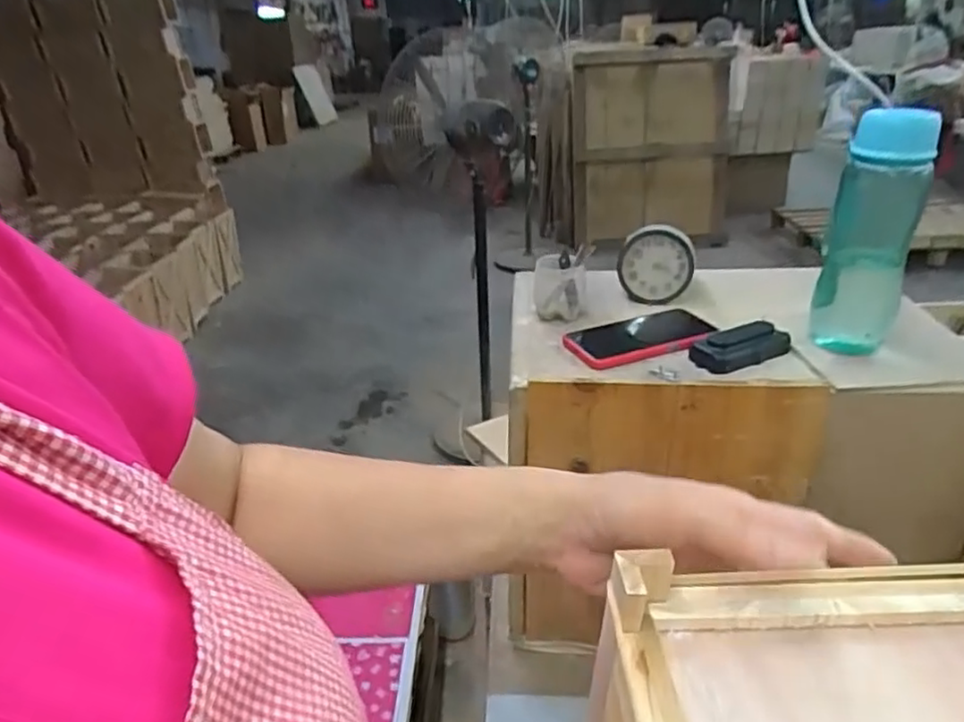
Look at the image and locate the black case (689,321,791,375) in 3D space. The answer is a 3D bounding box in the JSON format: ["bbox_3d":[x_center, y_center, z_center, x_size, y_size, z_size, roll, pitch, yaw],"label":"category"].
[{"bbox_3d":[0.275,-0.016,0.689,0.105,0.029,0.044,-9,27,-12],"label":"black case"}]

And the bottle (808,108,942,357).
[{"bbox_3d":[0.398,-0.129,0.676,0.079,0.246,0.063,10,29,25],"label":"bottle"}]

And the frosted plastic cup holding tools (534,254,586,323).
[{"bbox_3d":[0.095,-0.091,0.804,0.062,0.068,0.051,0,27,7],"label":"frosted plastic cup holding tools"}]

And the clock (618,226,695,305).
[{"bbox_3d":[0.218,-0.119,0.825,0.089,0.093,0.035,1,27,9],"label":"clock"}]

